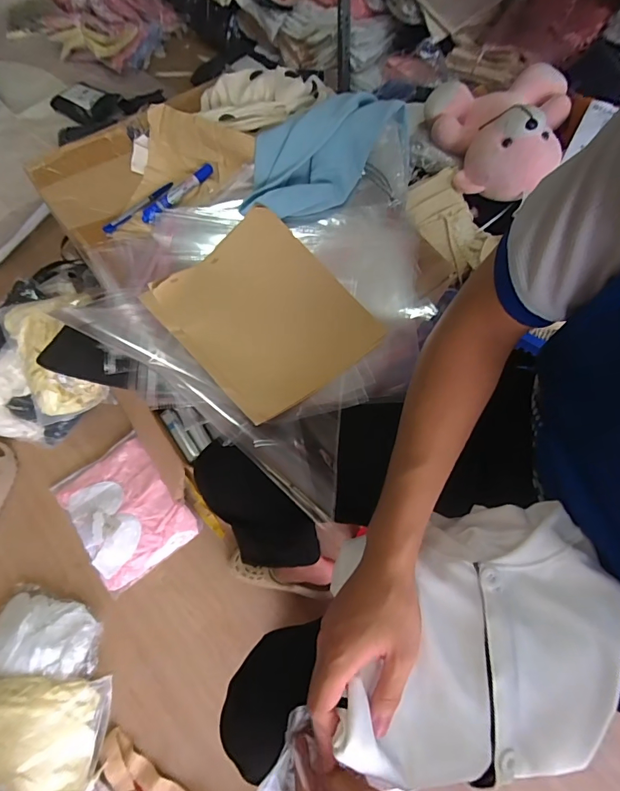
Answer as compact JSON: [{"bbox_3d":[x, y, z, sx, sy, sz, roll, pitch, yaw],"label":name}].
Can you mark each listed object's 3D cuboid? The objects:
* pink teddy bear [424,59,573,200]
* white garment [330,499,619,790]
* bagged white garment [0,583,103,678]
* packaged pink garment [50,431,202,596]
[{"bbox_3d":[0.335,-0.458,0.740,0.232,0.109,0.209,-4,66,-2],"label":"pink teddy bear"},{"bbox_3d":[0.145,0.213,0.389,0.237,0.089,0.208,-1,66,-1],"label":"white garment"},{"bbox_3d":[-0.573,0.506,0.917,0.232,0.061,0.167,1,66,0],"label":"bagged white garment"},{"bbox_3d":[-0.448,0.270,1.035,0.250,0.038,0.316,-36,71,-15],"label":"packaged pink garment"}]

